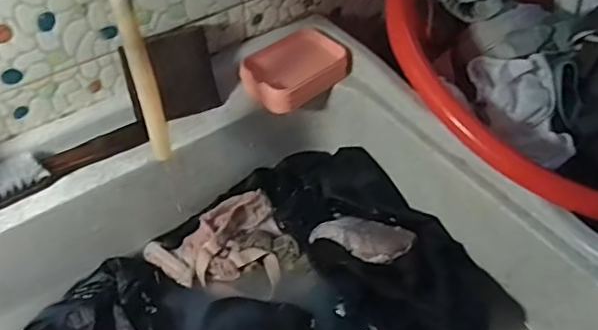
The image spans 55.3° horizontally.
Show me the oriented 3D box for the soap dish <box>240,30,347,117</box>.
[{"bbox_3d":[-0.008,-0.119,0.712,0.126,0.032,0.087,-33,55,-26],"label":"soap dish"}]

